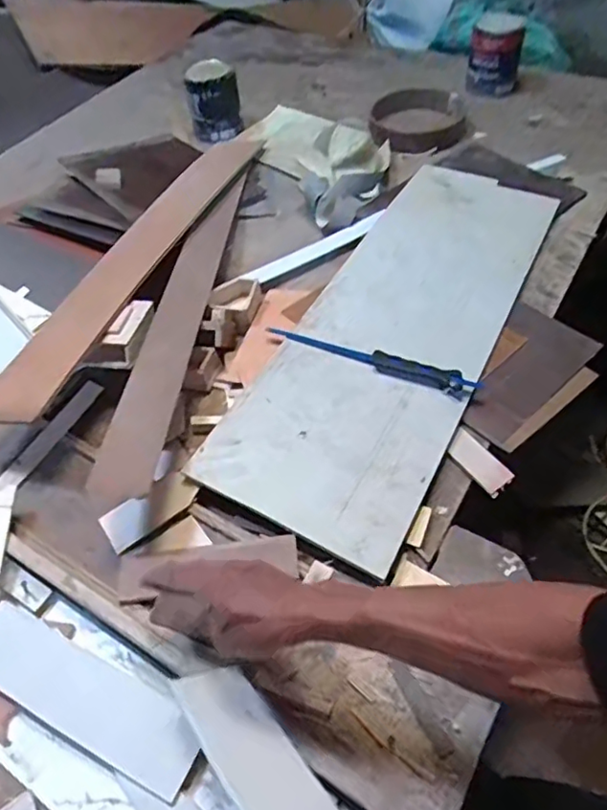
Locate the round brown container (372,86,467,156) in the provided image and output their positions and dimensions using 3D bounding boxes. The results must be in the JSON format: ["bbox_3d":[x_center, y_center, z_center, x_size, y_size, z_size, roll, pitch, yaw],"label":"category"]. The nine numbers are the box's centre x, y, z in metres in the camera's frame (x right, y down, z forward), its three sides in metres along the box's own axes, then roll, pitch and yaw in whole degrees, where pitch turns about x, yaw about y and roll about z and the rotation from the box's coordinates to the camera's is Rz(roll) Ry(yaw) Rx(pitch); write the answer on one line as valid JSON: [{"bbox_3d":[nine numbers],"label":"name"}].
[{"bbox_3d":[0.227,-0.552,1.130,0.194,0.046,0.157,-12,51,-3],"label":"round brown container"}]

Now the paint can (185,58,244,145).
[{"bbox_3d":[-0.180,-0.621,1.187,0.099,0.122,0.099,0,52,-1],"label":"paint can"}]

